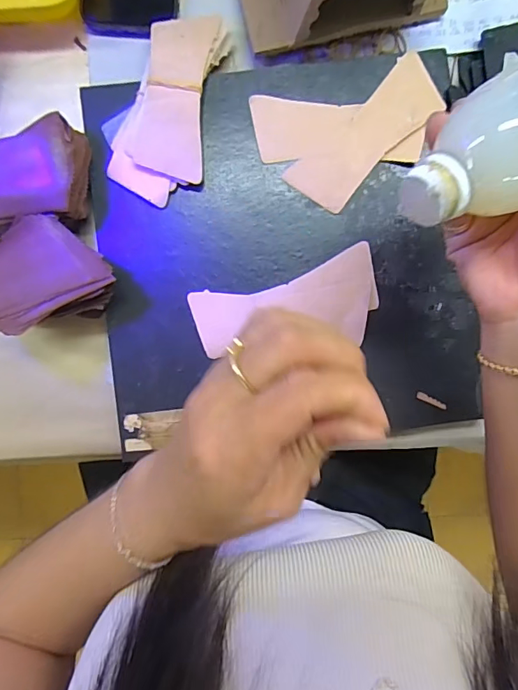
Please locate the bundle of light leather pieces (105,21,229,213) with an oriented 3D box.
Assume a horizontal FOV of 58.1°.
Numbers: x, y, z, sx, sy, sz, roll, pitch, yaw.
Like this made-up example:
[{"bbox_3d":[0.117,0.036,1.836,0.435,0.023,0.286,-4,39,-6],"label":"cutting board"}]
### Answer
[{"bbox_3d":[-0.075,-0.191,0.367,0.077,0.015,0.150,11,91,-2],"label":"bundle of light leather pieces"}]

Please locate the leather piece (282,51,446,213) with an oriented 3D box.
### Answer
[{"bbox_3d":[0.088,-0.168,0.375,0.138,0.004,0.049,-45,87,1],"label":"leather piece"}]

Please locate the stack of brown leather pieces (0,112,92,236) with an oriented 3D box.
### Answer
[{"bbox_3d":[-0.171,-0.123,0.347,0.091,0.034,0.068,-20,92,-1],"label":"stack of brown leather pieces"}]

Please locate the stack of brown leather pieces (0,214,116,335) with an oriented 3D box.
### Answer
[{"bbox_3d":[-0.161,-0.053,0.355,0.097,0.047,0.077,-13,92,-1],"label":"stack of brown leather pieces"}]

